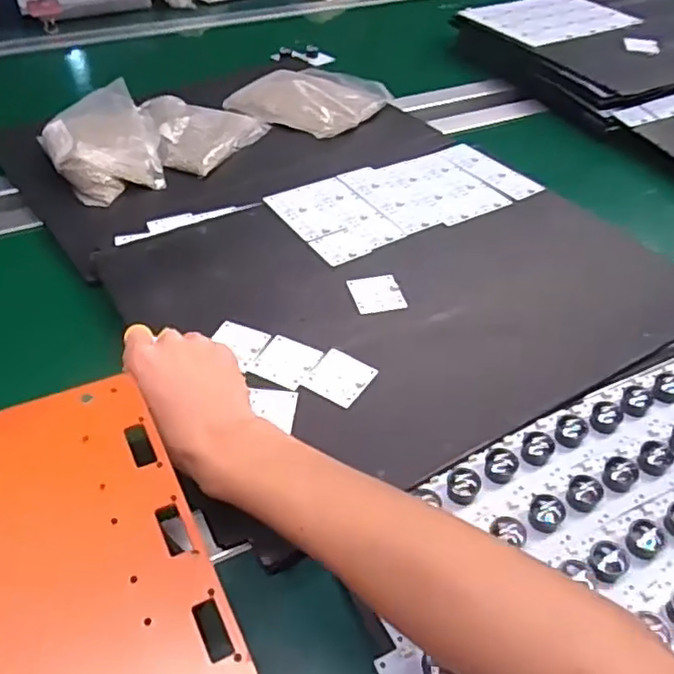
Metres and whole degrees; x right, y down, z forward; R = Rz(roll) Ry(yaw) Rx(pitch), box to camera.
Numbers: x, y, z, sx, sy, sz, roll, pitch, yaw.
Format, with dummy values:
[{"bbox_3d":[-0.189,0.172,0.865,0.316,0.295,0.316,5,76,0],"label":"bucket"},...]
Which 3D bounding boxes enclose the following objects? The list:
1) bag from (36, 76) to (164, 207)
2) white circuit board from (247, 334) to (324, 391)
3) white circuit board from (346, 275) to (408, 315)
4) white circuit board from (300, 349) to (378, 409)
[{"bbox_3d":[-0.274,-0.229,0.746,0.122,0.047,0.183,-17,48,-18],"label":"bag"},{"bbox_3d":[-0.041,0.019,0.524,0.046,0.004,0.047,20,48,18],"label":"white circuit board"},{"bbox_3d":[0.036,-0.040,0.583,0.043,0.004,0.047,-9,46,-11],"label":"white circuit board"},{"bbox_3d":[0.003,0.032,0.514,0.044,0.004,0.049,25,49,22],"label":"white circuit board"}]

